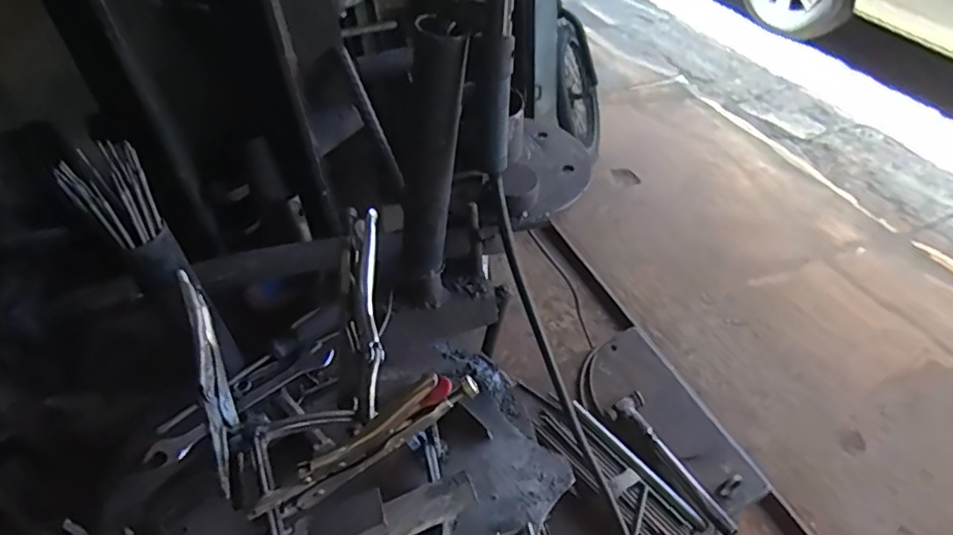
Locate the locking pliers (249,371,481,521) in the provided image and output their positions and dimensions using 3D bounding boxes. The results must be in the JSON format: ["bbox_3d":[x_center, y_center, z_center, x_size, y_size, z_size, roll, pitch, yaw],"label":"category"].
[{"bbox_3d":[-0.083,0.130,0.443,0.178,0.046,0.010,-34,49,3],"label":"locking pliers"}]

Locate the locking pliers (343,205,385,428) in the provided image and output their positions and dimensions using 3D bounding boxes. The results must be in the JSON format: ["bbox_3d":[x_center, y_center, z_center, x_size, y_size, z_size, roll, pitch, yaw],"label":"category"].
[{"bbox_3d":[-0.105,0.033,0.569,0.034,0.043,0.212,-5,60,-8],"label":"locking pliers"}]

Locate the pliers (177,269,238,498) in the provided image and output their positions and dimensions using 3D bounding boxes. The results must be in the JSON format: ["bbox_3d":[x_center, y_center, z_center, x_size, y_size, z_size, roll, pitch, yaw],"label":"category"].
[{"bbox_3d":[-0.221,0.090,0.511,0.016,0.060,0.205,-20,48,-13],"label":"pliers"}]

